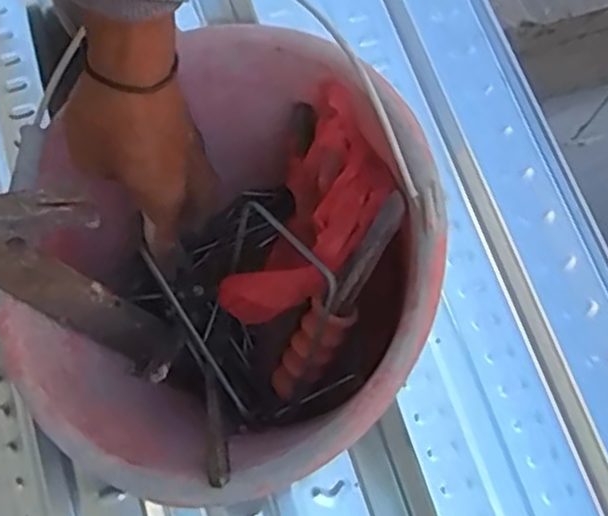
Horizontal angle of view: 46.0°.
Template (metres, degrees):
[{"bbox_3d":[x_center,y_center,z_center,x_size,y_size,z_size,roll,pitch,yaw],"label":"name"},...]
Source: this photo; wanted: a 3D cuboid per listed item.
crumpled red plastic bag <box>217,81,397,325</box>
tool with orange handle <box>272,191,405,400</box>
[{"bbox_3d":[0.004,-0.024,0.481,0.069,0.057,0.163,32,100,8],"label":"crumpled red plastic bag"},{"bbox_3d":[0.022,0.032,0.485,0.029,0.022,0.173,33,117,8],"label":"tool with orange handle"}]

